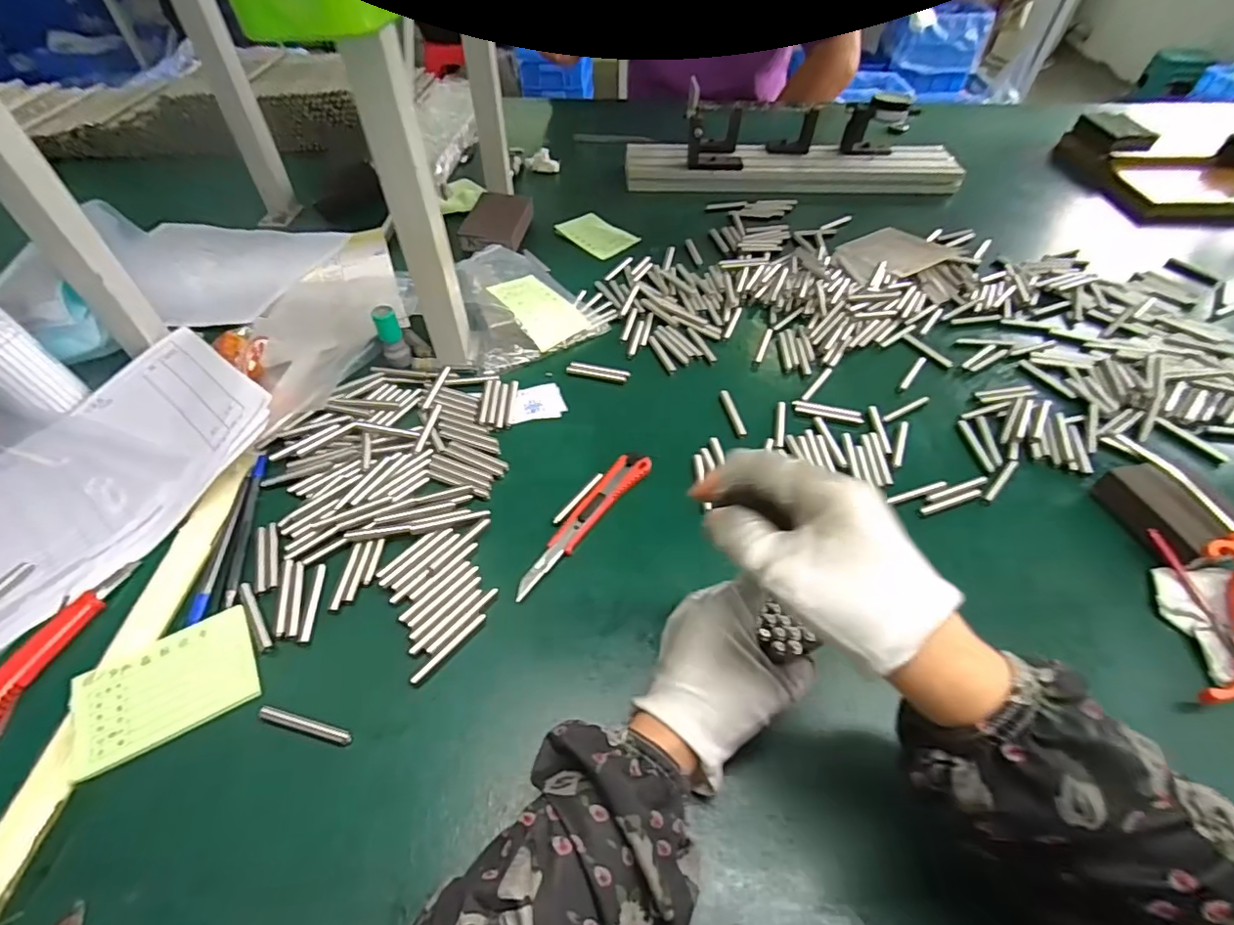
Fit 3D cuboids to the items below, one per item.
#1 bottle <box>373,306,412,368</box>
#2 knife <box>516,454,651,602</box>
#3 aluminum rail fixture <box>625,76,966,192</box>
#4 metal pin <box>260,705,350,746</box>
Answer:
[{"bbox_3d":[-0.216,-0.122,0.518,0.024,0.047,0.027,-19,52,-16],"label":"bottle"},{"bbox_3d":[-0.024,0.044,0.416,0.026,0.010,0.150,28,55,22],"label":"knife"},{"bbox_3d":[0.257,-0.461,0.784,0.476,0.094,0.114,-2,49,-2],"label":"aluminum rail fixture"},{"bbox_3d":[-0.184,0.155,0.322,0.057,0.007,0.008,12,50,10],"label":"metal pin"}]

